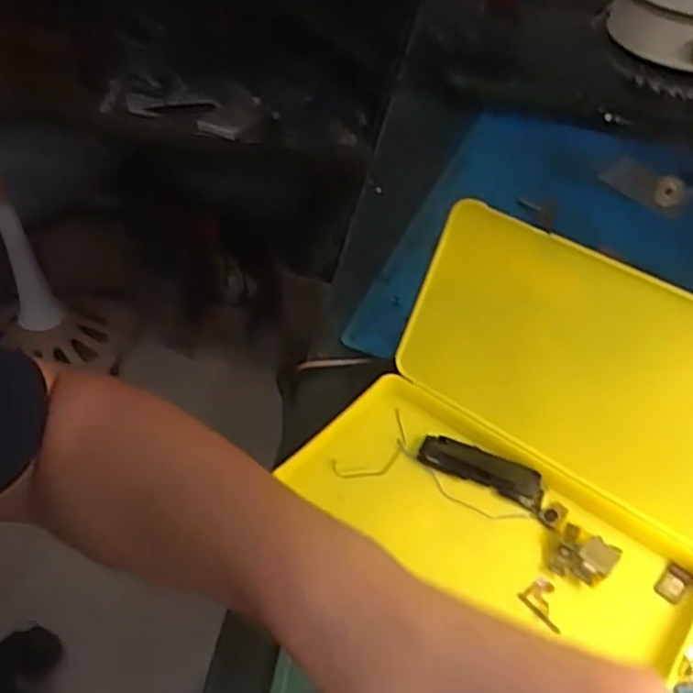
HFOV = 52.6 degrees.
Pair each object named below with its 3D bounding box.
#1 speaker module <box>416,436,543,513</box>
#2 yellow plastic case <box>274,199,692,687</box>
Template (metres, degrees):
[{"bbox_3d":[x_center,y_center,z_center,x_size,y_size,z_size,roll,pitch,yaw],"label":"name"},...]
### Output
[{"bbox_3d":[0.069,0.063,0.361,0.064,0.009,0.018,19,46,14],"label":"speaker module"},{"bbox_3d":[0.087,0.040,0.319,0.193,0.101,0.148,29,50,24],"label":"yellow plastic case"}]

